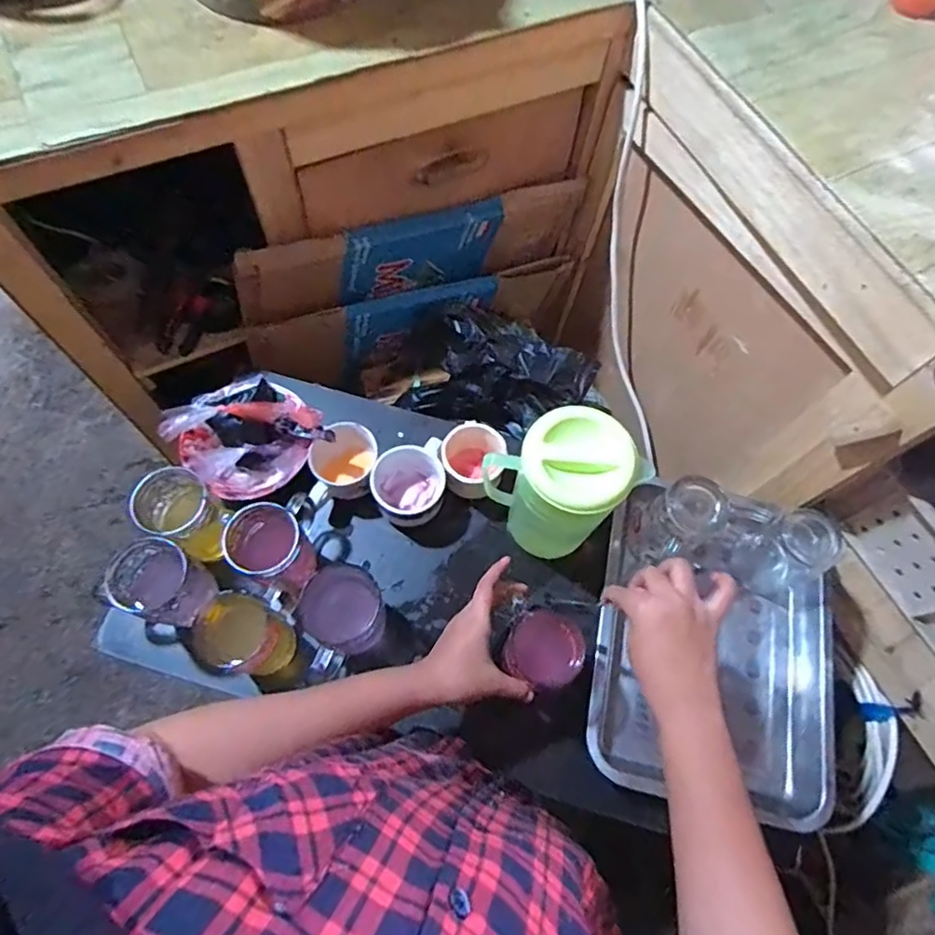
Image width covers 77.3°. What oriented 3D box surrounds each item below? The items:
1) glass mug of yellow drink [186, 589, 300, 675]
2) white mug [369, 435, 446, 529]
[{"bbox_3d":[-0.237,0.183,0.612,0.083,0.117,0.084,1,68,-2],"label":"glass mug of yellow drink"},{"bbox_3d":[-0.070,0.027,0.720,0.089,0.072,0.090,1,68,-2],"label":"white mug"}]

